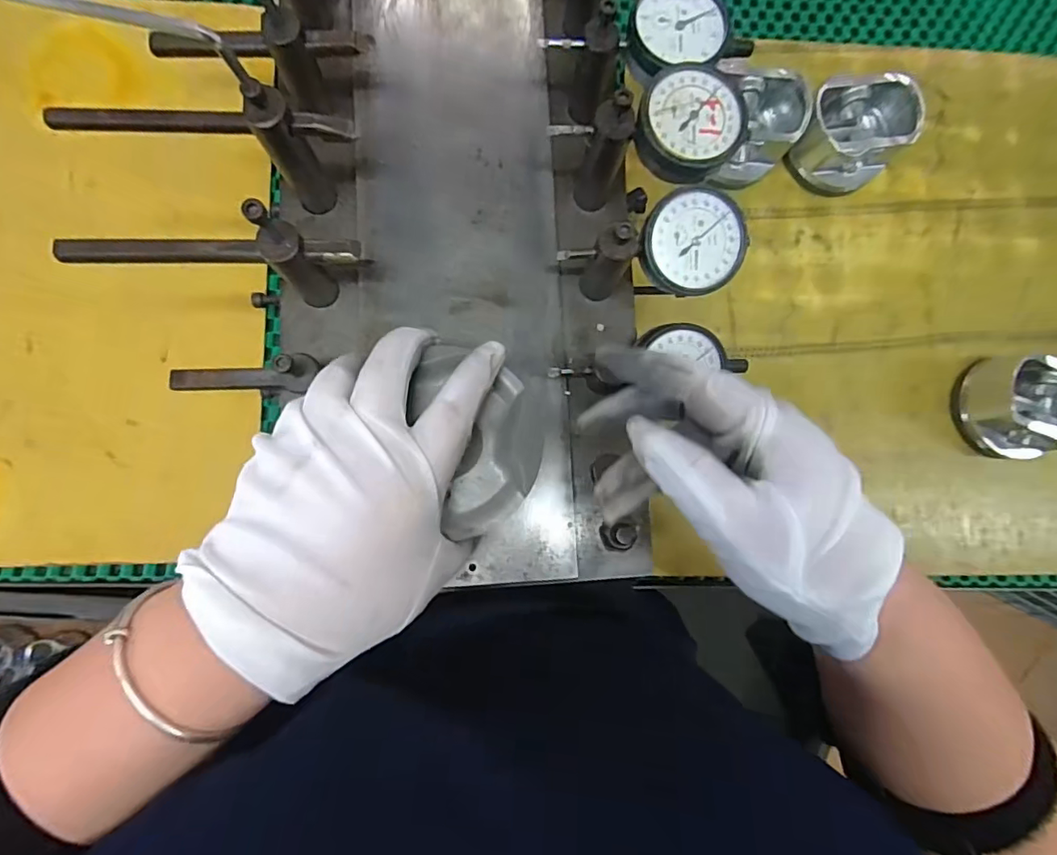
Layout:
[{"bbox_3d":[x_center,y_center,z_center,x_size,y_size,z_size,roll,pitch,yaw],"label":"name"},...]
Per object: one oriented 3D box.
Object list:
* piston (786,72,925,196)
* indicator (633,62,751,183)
[{"bbox_3d":[0.299,-0.271,0.492,0.103,0.071,0.077,-2,83,-5],"label":"piston"},{"bbox_3d":[0.085,-0.159,0.280,0.056,0.019,0.054,0,84,-5],"label":"indicator"}]

